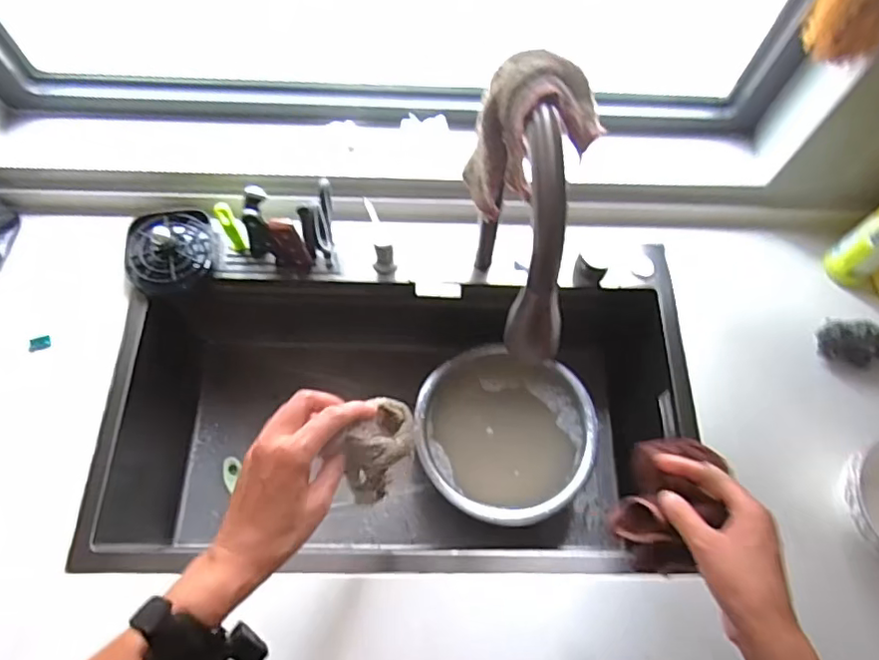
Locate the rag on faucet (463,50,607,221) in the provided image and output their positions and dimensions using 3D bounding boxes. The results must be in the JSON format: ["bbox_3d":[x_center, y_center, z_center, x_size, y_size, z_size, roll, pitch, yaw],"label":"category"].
[{"bbox_3d":[0.070,-0.157,0.495,0.084,0.144,0.097,39,70,13],"label":"rag on faucet"}]

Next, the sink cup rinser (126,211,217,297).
[{"bbox_3d":[-0.370,-0.112,0.795,0.118,0.049,0.115,1,67,-2],"label":"sink cup rinser"}]

